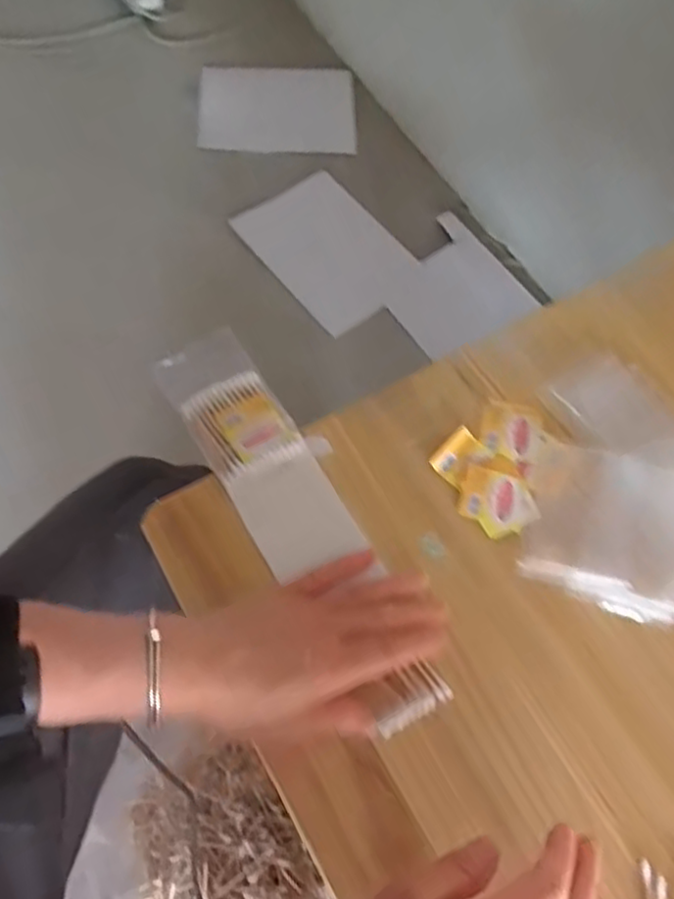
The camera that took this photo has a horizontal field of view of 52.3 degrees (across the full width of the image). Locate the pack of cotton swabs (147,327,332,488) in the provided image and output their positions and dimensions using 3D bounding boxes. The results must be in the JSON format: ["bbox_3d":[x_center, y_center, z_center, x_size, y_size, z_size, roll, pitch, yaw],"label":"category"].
[{"bbox_3d":[-0.074,-0.031,0.482,0.069,0.021,0.125,-34,72,-13],"label":"pack of cotton swabs"}]

